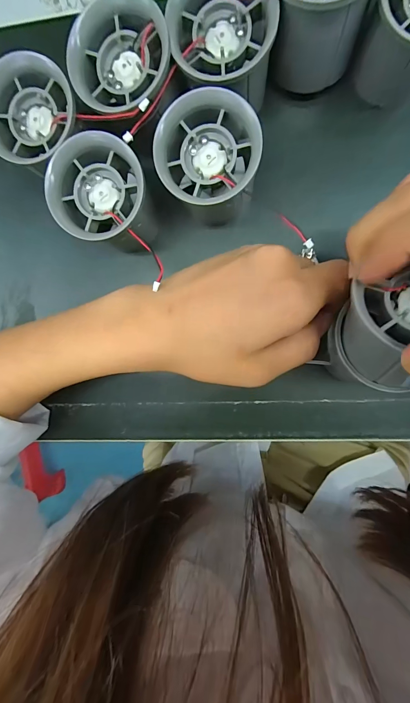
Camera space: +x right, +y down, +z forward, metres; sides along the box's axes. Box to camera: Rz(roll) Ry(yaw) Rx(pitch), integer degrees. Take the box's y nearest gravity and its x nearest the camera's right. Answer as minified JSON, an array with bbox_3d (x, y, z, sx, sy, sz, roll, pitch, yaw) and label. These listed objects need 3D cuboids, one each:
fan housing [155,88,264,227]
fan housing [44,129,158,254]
[{"bbox_3d":[0.004,-0.110,0.189,0.053,0.063,0.054,1,95,8],"label":"fan housing"},{"bbox_3d":[-0.057,-0.091,0.191,0.058,0.050,0.054,17,97,6],"label":"fan housing"}]

